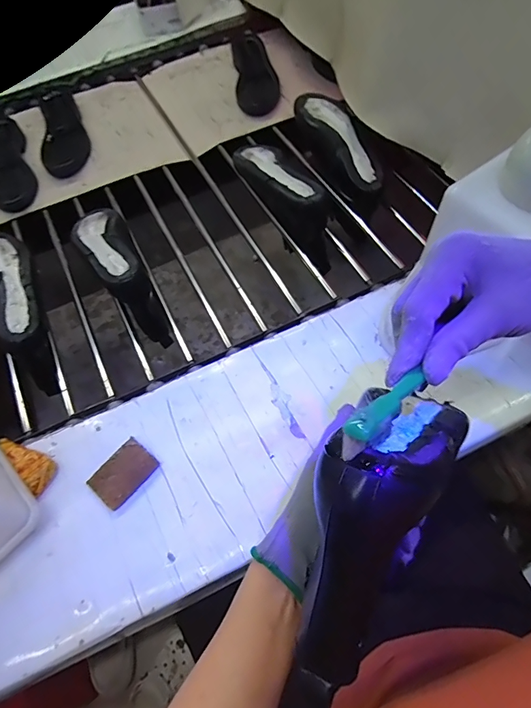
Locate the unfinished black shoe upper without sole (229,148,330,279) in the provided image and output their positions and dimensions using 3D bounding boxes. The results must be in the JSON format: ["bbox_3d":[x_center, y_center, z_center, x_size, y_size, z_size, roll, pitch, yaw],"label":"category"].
[{"bbox_3d":[0.031,-0.268,0.688,0.075,0.088,0.272,-31,64,-12],"label":"unfinished black shoe upper without sole"}]

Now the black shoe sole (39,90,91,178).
[{"bbox_3d":[-0.411,-0.460,0.854,0.085,0.027,0.245,-14,62,-3],"label":"black shoe sole"}]

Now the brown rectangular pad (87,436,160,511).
[{"bbox_3d":[-0.161,0.136,0.477,0.049,0.013,0.068,36,70,21],"label":"brown rectangular pad"}]

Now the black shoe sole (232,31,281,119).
[{"bbox_3d":[-0.023,-0.598,0.893,0.090,0.036,0.242,-9,62,-1],"label":"black shoe sole"}]

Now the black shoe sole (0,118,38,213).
[{"bbox_3d":[-0.505,-0.370,0.814,0.088,0.023,0.254,-21,63,-7],"label":"black shoe sole"}]

